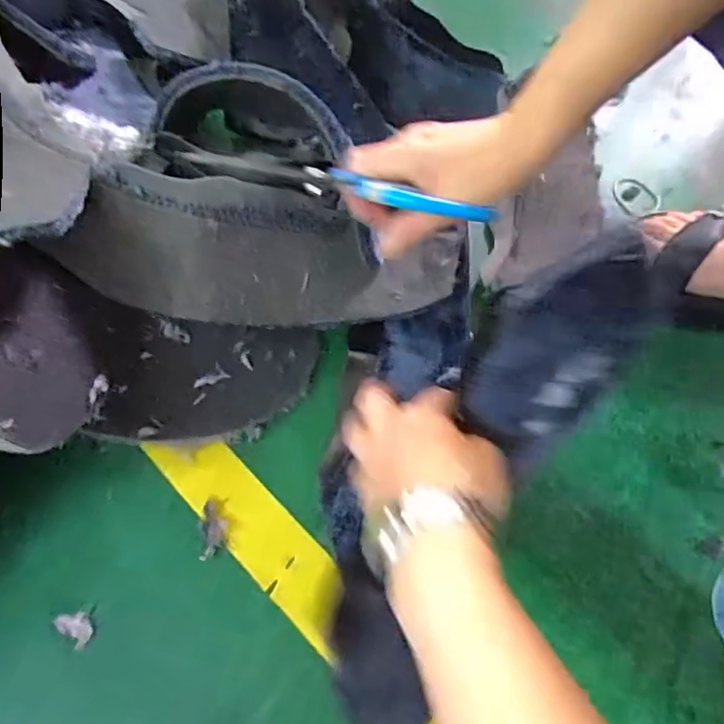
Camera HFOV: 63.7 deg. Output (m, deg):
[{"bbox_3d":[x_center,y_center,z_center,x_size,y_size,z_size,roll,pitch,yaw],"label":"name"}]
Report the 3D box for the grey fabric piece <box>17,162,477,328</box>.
[{"bbox_3d":[-0.056,-0.073,0.440,0.285,0.029,0.099,5,93,-15],"label":"grey fabric piece"}]

